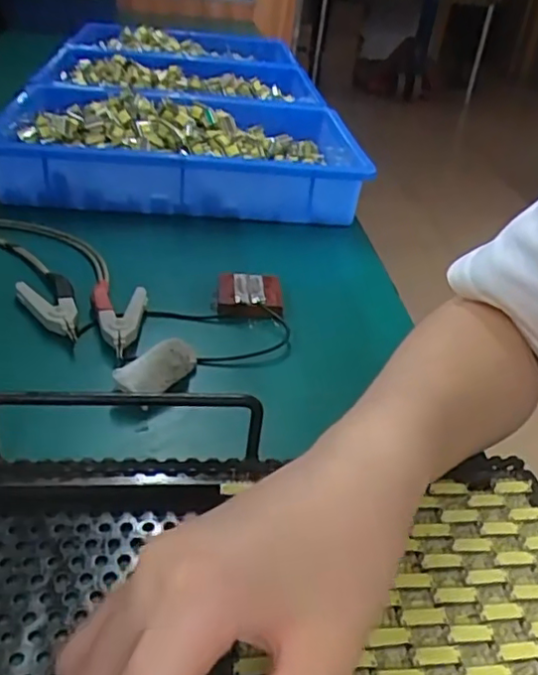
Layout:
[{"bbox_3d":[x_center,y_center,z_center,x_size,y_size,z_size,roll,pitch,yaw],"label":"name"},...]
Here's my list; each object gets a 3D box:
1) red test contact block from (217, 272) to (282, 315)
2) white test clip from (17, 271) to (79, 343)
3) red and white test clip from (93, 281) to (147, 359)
[{"bbox_3d":[-0.016,-0.033,0.486,0.049,0.016,0.050,5,34,-4],"label":"red test contact block"},{"bbox_3d":[-0.156,-0.024,0.447,0.036,0.013,0.095,-11,38,-25],"label":"white test clip"},{"bbox_3d":[-0.102,-0.015,0.437,0.037,0.013,0.088,-3,35,-15],"label":"red and white test clip"}]

